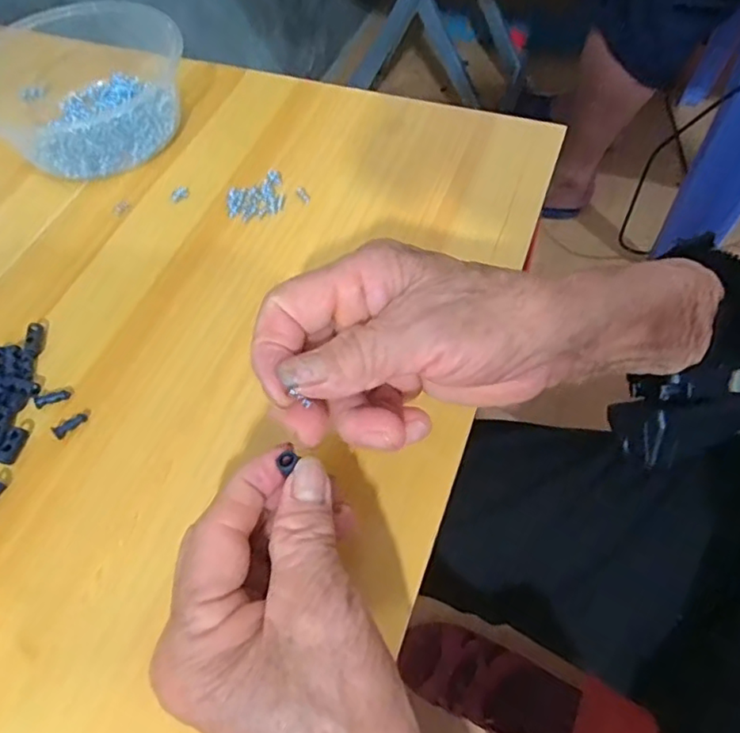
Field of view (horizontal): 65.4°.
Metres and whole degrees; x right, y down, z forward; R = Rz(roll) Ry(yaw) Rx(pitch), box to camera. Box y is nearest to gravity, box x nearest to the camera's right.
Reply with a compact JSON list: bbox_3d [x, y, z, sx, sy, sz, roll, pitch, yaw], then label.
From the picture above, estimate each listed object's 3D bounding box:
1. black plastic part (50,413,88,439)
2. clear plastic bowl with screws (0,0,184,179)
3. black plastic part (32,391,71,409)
[{"bbox_3d":[-0.150,0.028,0.287,0.007,0.004,0.016,39,67,24],"label":"black plastic part"},{"bbox_3d":[-0.200,-0.198,0.400,0.127,0.050,0.142,-14,57,-5],"label":"clear plastic bowl with screws"},{"bbox_3d":[-0.164,0.016,0.295,0.018,0.004,0.007,-19,58,-8],"label":"black plastic part"}]

